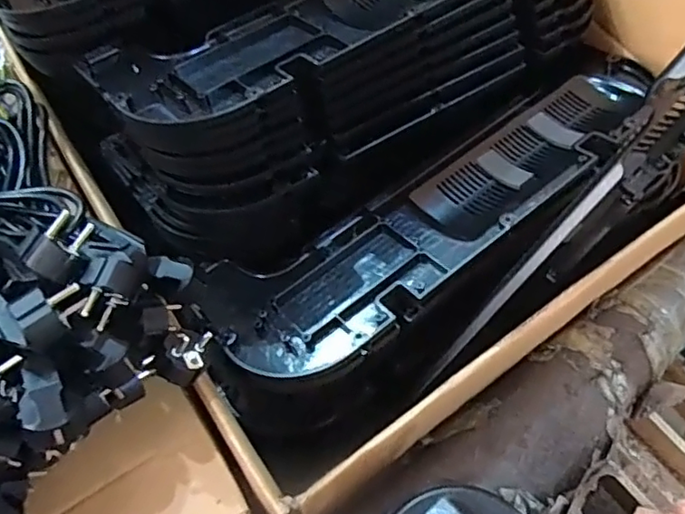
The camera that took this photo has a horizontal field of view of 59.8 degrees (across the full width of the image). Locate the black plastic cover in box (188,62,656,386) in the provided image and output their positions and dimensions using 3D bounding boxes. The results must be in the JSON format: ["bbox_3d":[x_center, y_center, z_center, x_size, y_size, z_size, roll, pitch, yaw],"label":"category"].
[{"bbox_3d":[0.099,-0.042,0.525,0.497,0.064,0.127,-32,69,-18],"label":"black plastic cover in box"}]

